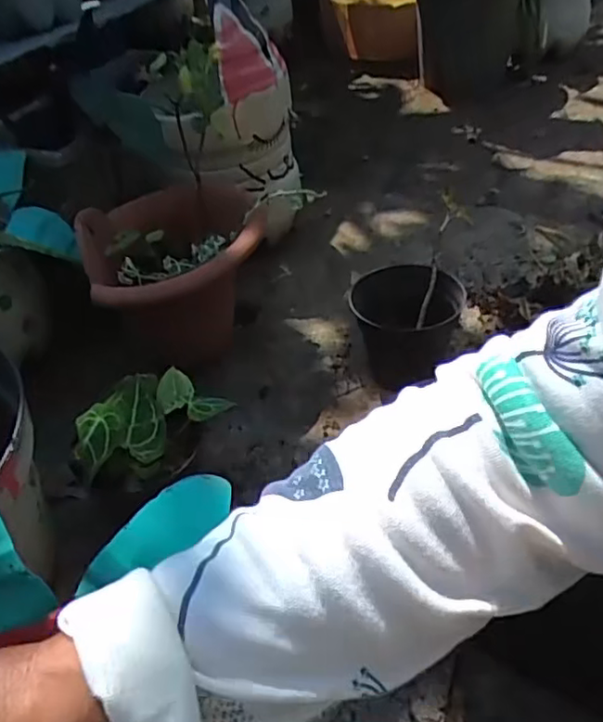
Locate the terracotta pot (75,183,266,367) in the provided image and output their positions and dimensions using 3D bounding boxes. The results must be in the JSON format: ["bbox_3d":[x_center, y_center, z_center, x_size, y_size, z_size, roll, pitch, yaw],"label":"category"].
[{"bbox_3d":[-0.163,-0.099,0.856,0.213,0.227,0.217,-15,43,-9],"label":"terracotta pot"}]

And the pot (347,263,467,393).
[{"bbox_3d":[0.136,-0.037,0.825,0.136,0.129,0.149,-4,42,3],"label":"pot"}]

